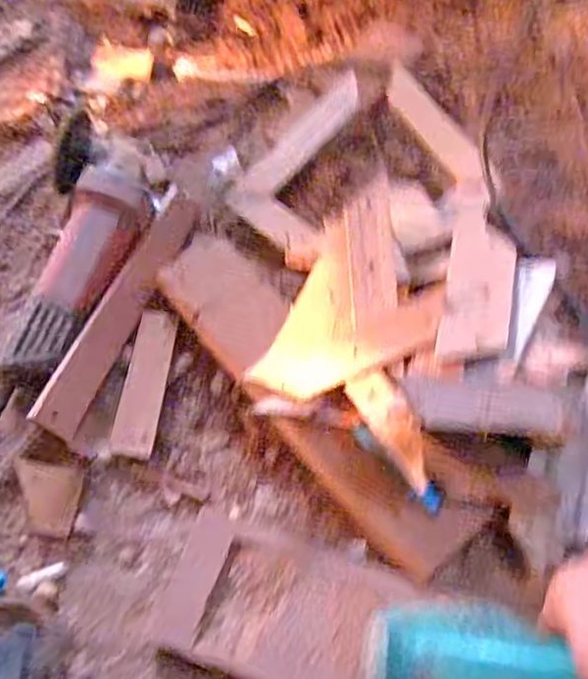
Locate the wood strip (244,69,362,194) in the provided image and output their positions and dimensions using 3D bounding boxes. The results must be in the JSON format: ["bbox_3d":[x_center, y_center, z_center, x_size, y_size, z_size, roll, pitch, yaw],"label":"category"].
[{"bbox_3d":[0.009,-0.230,0.718,0.048,0.018,0.181,33,72,24],"label":"wood strip"}]

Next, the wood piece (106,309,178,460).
[{"bbox_3d":[-0.132,0.038,0.575,0.035,0.013,0.136,9,64,1],"label":"wood piece"}]

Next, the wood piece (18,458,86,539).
[{"bbox_3d":[-0.204,0.131,0.526,0.052,0.009,0.055,7,64,0],"label":"wood piece"}]

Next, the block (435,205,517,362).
[{"bbox_3d":[0.154,-0.047,0.530,0.054,0.016,0.154,15,62,4],"label":"block"}]

